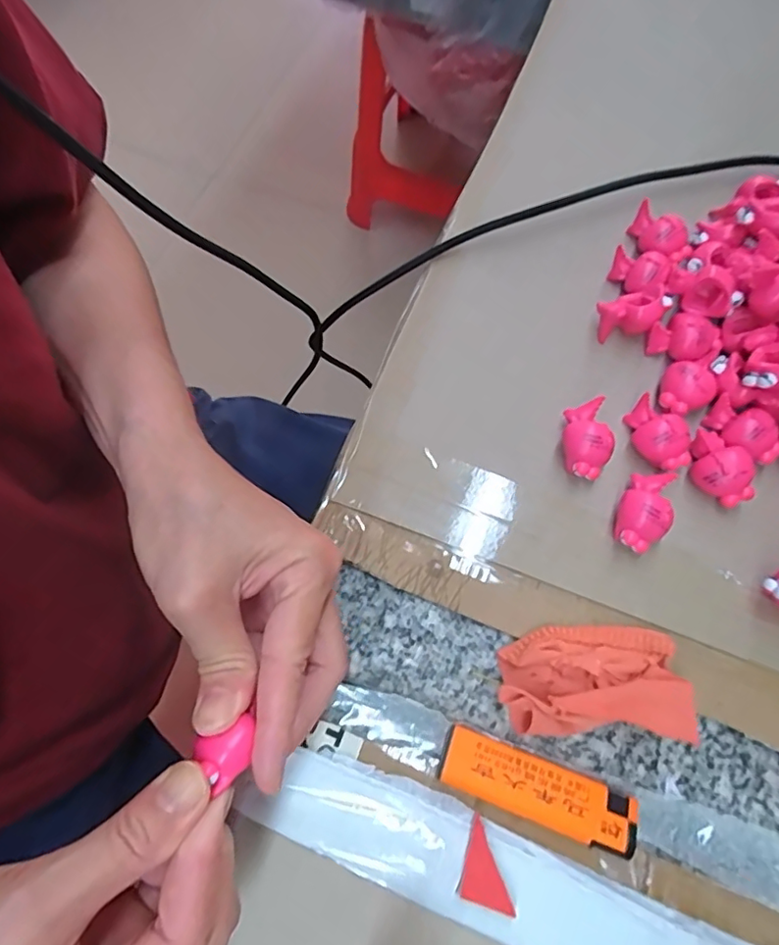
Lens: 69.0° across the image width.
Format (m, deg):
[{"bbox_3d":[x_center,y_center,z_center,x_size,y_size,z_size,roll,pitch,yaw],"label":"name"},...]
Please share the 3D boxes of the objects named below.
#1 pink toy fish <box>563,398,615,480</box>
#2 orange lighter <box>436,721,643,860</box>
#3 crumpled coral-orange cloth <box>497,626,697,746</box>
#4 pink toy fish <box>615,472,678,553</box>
[{"bbox_3d":[0.096,-0.015,0.277,0.021,0.024,0.035,-5,69,-1],"label":"pink toy fish"},{"bbox_3d":[0.061,0.132,0.235,0.079,0.011,0.024,19,70,8],"label":"orange lighter"},{"bbox_3d":[0.086,0.089,0.242,0.073,0.021,0.043,0,69,1],"label":"crumpled coral-orange cloth"},{"bbox_3d":[0.119,0.018,0.264,0.022,0.023,0.036,7,69,3],"label":"pink toy fish"}]

